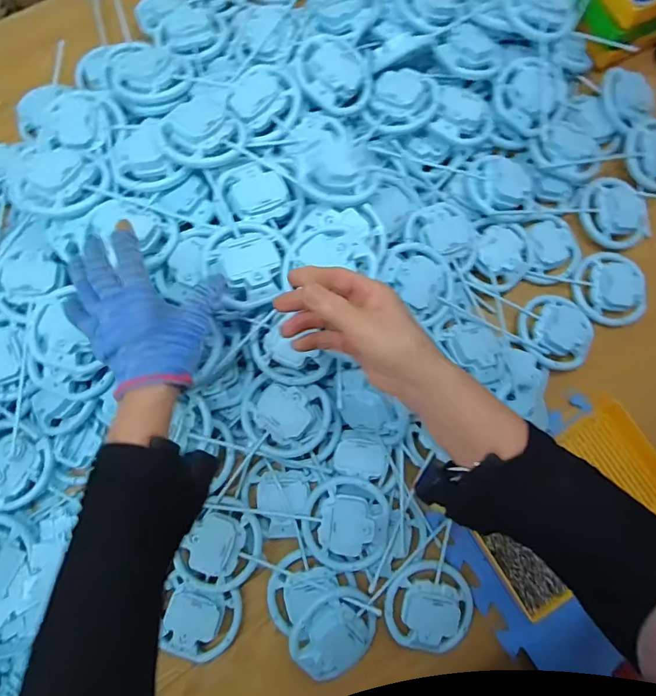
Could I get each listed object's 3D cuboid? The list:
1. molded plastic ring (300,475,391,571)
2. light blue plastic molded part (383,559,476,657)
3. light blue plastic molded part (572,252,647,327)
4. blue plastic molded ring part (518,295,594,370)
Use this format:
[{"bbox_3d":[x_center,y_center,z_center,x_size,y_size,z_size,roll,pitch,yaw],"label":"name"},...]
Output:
[{"bbox_3d":[0.022,0.205,0.522,0.101,0.023,0.102,0,78,-1],"label":"molded plastic ring"},{"bbox_3d":[0.121,0.302,0.528,0.102,0.022,0.090,-2,78,-2],"label":"light blue plastic molded part"},{"bbox_3d":[0.392,-0.082,0.624,0.088,0.023,0.104,-32,80,-8],"label":"light blue plastic molded part"},{"bbox_3d":[0.308,-0.022,0.604,0.098,0.032,0.102,0,78,-1],"label":"blue plastic molded ring part"}]

